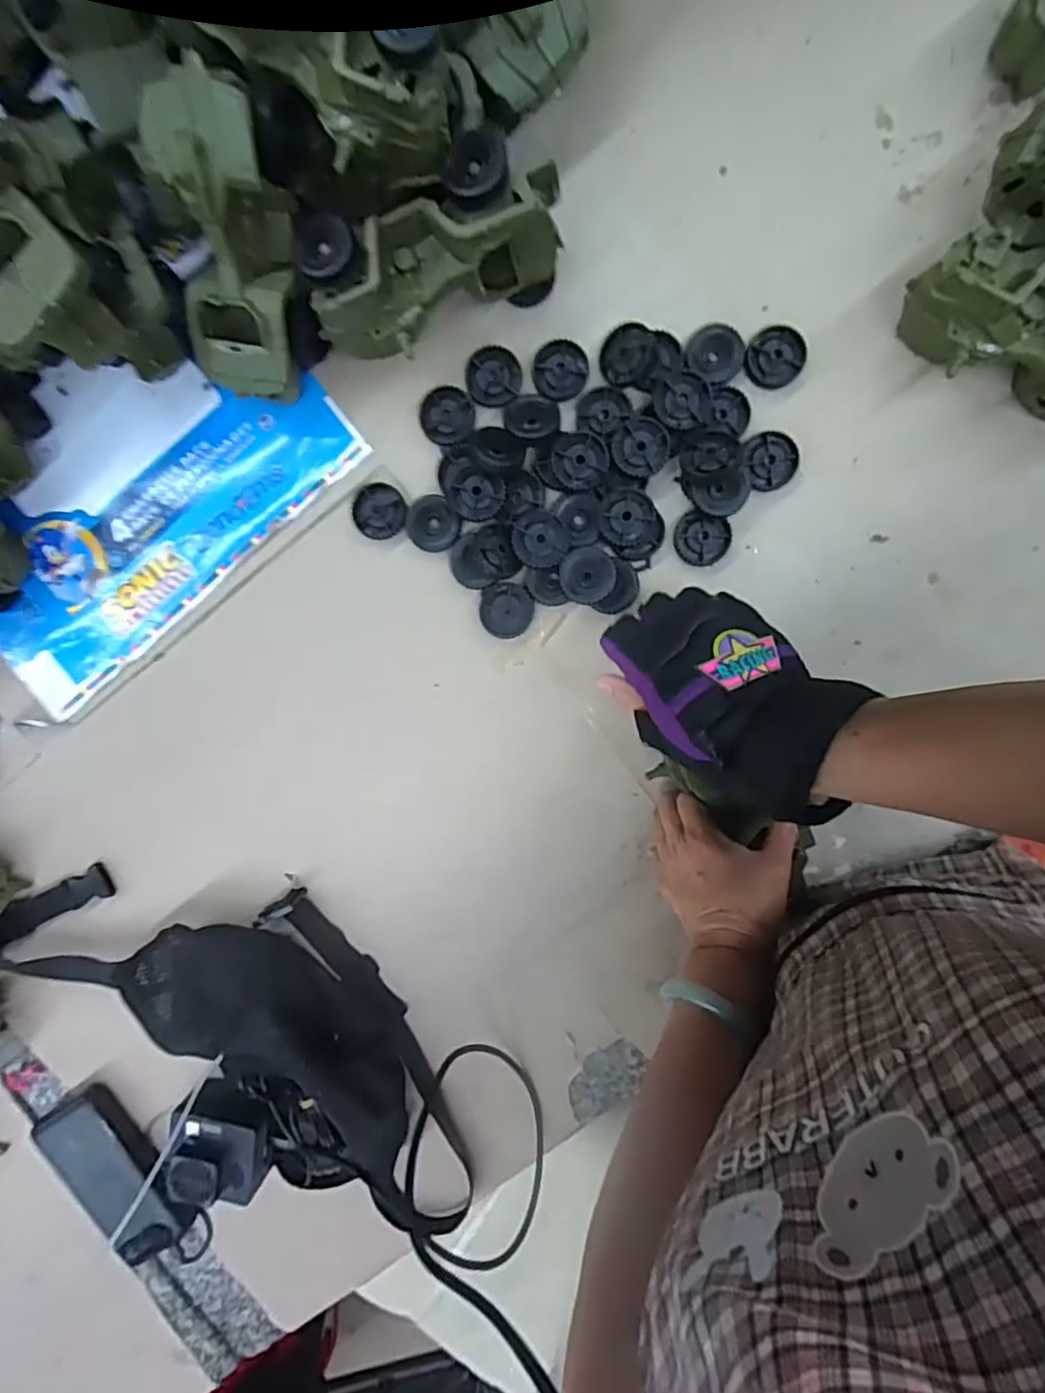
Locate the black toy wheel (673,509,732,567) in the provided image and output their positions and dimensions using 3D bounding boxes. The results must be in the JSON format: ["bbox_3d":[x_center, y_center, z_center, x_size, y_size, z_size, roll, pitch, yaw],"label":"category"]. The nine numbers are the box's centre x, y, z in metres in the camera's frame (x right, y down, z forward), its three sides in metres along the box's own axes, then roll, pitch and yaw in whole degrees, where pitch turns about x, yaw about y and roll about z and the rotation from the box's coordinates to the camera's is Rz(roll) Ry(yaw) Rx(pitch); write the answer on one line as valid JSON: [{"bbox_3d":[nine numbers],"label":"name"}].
[{"bbox_3d":[0.140,-0.123,0.510,0.043,0.007,0.039,17,95,3],"label":"black toy wheel"}]

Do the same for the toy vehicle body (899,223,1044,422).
[{"bbox_3d":[0.357,-0.248,0.454,0.184,0.074,0.074,27,96,2],"label":"toy vehicle body"}]

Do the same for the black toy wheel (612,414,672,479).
[{"bbox_3d":[0.090,-0.189,0.498,0.042,0.019,0.040,0,94,4],"label":"black toy wheel"}]

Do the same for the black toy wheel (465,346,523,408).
[{"bbox_3d":[-0.022,-0.248,0.505,0.042,0.005,0.045,0,94,4],"label":"black toy wheel"}]

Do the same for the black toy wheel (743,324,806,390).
[{"bbox_3d":[0.192,-0.258,0.495,0.043,0.007,0.046,0,94,4],"label":"black toy wheel"}]

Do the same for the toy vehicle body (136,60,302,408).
[{"bbox_3d":[-0.196,-0.297,0.435,0.073,0.056,0.176,7,132,3],"label":"toy vehicle body"}]

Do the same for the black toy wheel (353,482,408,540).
[{"bbox_3d":[-0.114,-0.148,0.522,0.041,0.010,0.042,0,94,4],"label":"black toy wheel"}]

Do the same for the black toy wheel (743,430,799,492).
[{"bbox_3d":[0.191,-0.182,0.501,0.042,0.011,0.043,0,94,4],"label":"black toy wheel"}]

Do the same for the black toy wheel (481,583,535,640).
[{"bbox_3d":[-0.012,-0.069,0.524,0.042,0.005,0.043,0,94,4],"label":"black toy wheel"}]

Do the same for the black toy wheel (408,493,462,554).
[{"bbox_3d":[-0.072,-0.138,0.520,0.041,0.007,0.045,0,94,4],"label":"black toy wheel"}]

